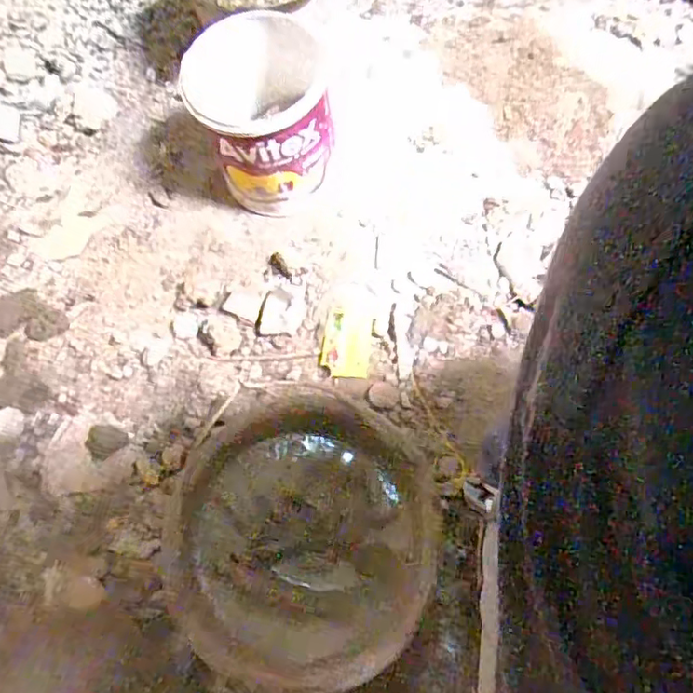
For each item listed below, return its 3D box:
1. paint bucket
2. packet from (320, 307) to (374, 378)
[{"bbox_3d":[-0.109,-0.296,0.802,0.174,0.204,0.176,-1,62,1],"label":"paint bucket"},{"bbox_3d":[0.001,-0.004,0.772,0.062,0.012,0.100,6,62,4],"label":"packet"}]

